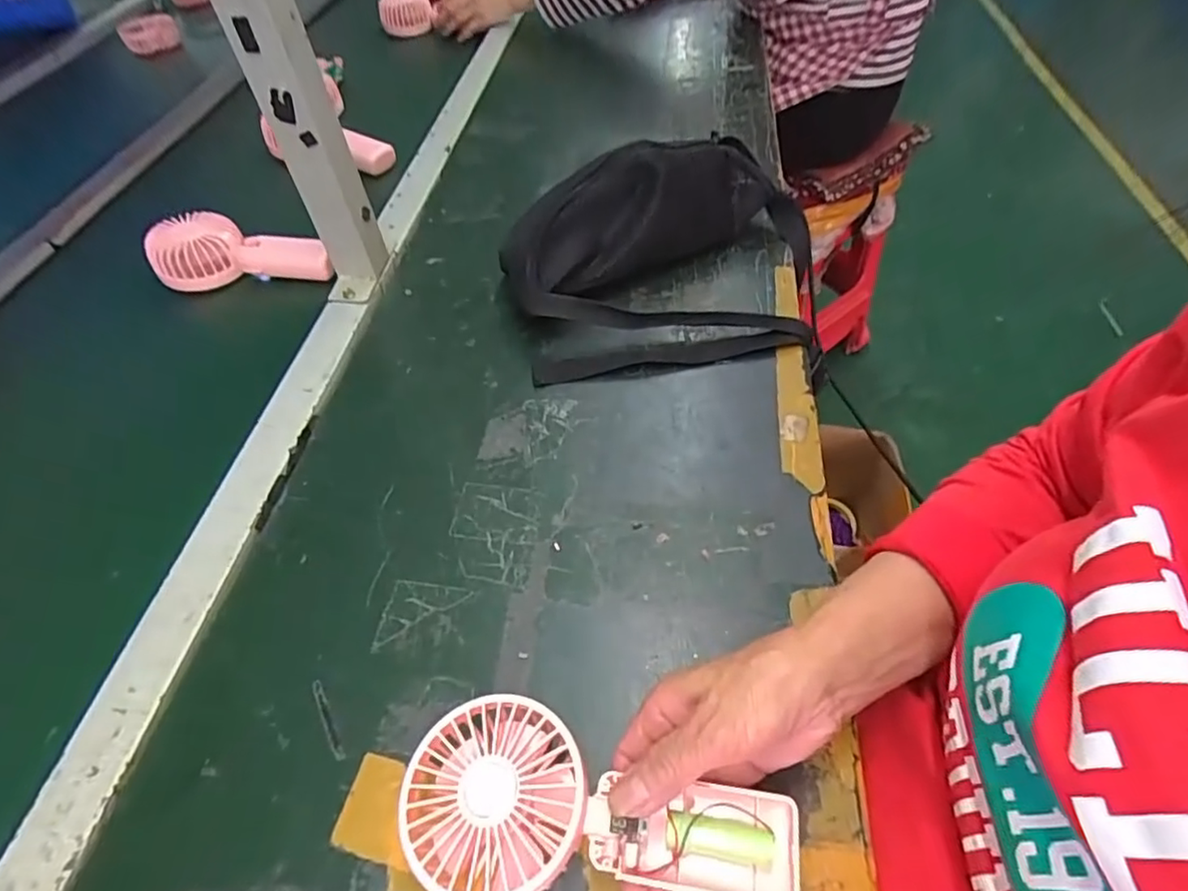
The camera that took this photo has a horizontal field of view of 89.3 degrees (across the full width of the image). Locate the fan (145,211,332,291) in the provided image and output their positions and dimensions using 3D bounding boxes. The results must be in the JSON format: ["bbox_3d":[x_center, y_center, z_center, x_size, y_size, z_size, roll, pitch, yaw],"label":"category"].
[{"bbox_3d":[-0.349,-0.191,0.595,0.163,0.044,0.071,8,53,10],"label":"fan"}]

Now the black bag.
[{"bbox_3d":[0.071,-0.177,0.536,0.300,0.097,0.223,-15,53,-7],"label":"black bag"}]

